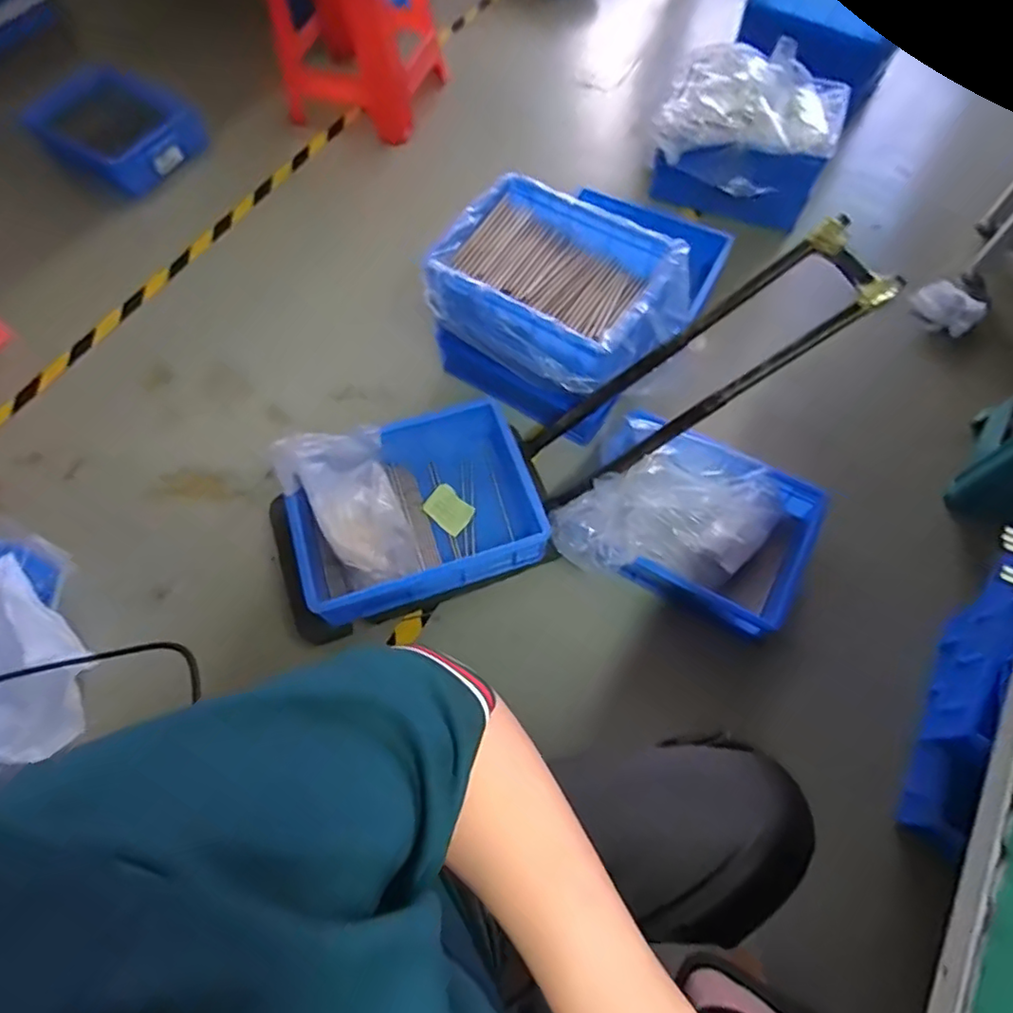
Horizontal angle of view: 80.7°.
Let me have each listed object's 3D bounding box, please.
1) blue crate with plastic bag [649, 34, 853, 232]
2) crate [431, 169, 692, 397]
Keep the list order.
[{"bbox_3d":[0.572,-0.893,1.470,0.412,0.269,0.313,18,67,10],"label":"blue crate with plastic bag"},{"bbox_3d":[0.108,-0.396,1.134,0.434,0.165,0.340,31,69,15],"label":"crate"}]

